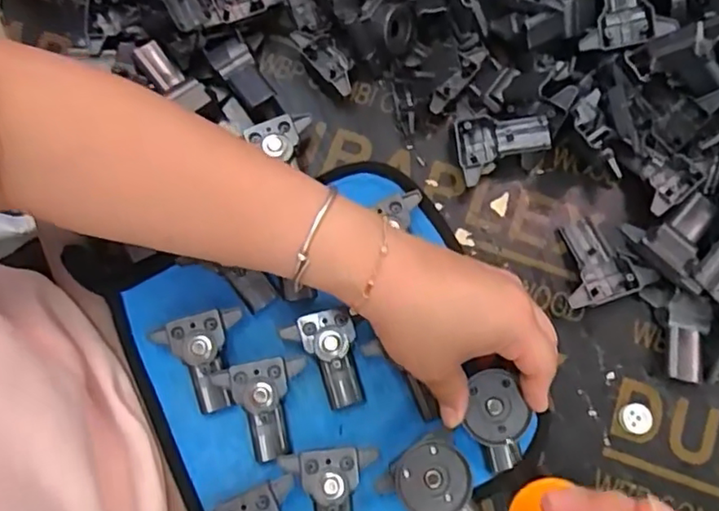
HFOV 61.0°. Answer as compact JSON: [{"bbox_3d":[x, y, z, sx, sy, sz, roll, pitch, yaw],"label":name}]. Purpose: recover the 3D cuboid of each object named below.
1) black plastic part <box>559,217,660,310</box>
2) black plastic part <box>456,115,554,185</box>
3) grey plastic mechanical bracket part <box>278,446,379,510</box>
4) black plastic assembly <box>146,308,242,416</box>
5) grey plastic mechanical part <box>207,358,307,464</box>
[{"bbox_3d":[0.150,0.004,0.391,0.052,0.019,0.056,-22,77,-4],"label":"black plastic part"},{"bbox_3d":[0.095,-0.070,0.407,0.057,0.024,0.044,-5,76,1],"label":"black plastic part"},{"bbox_3d":[-0.016,0.142,0.353,0.054,0.023,0.058,-6,76,0],"label":"grey plastic mechanical bracket part"},{"bbox_3d":[-0.094,0.066,0.371,0.053,0.021,0.056,-15,76,-2],"label":"black plastic assembly"},{"bbox_3d":[-0.057,0.093,0.364,0.055,0.020,0.057,-12,76,-1],"label":"grey plastic mechanical part"}]

